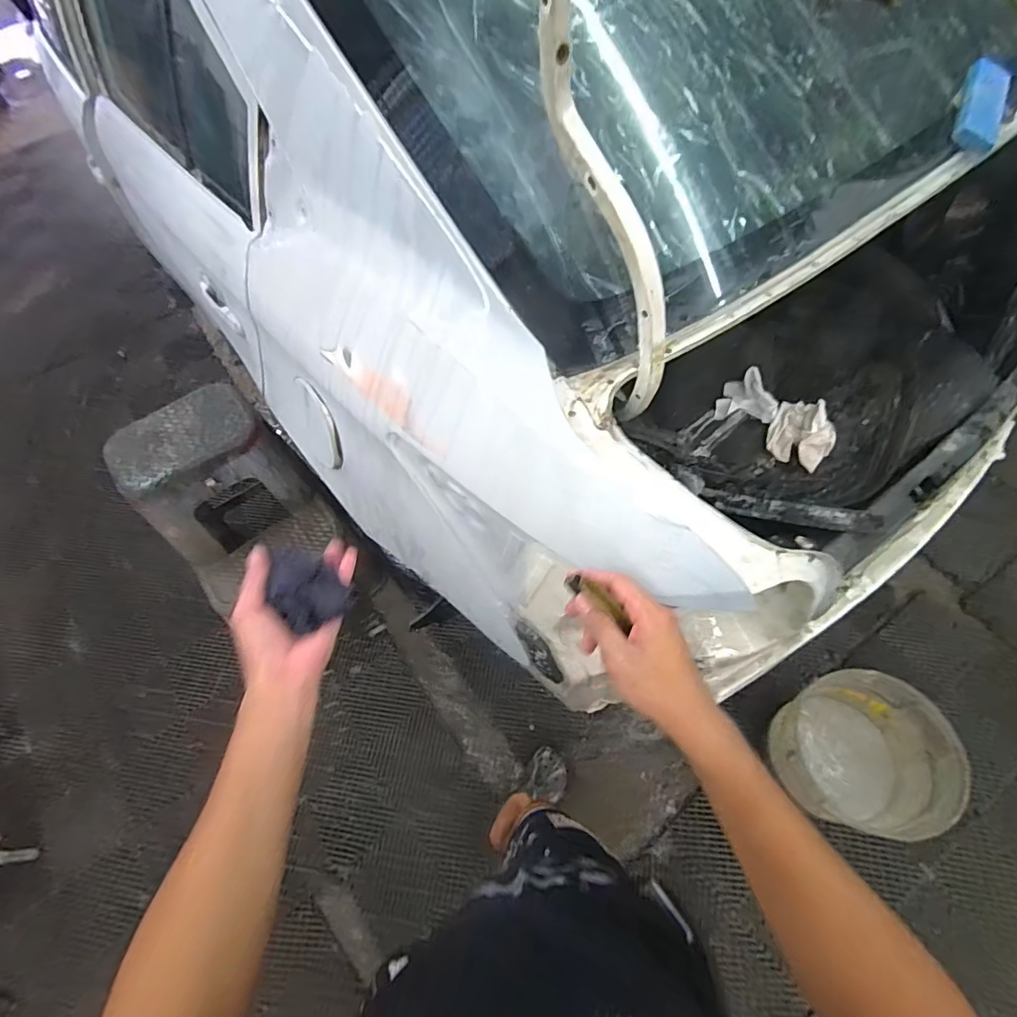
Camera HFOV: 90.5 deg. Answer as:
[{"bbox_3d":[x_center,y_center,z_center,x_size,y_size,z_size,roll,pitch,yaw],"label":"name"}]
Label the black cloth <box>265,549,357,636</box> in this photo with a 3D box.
[{"bbox_3d":[-0.202,0.078,0.497,0.077,0.044,0.060,38,68,23],"label":"black cloth"}]

